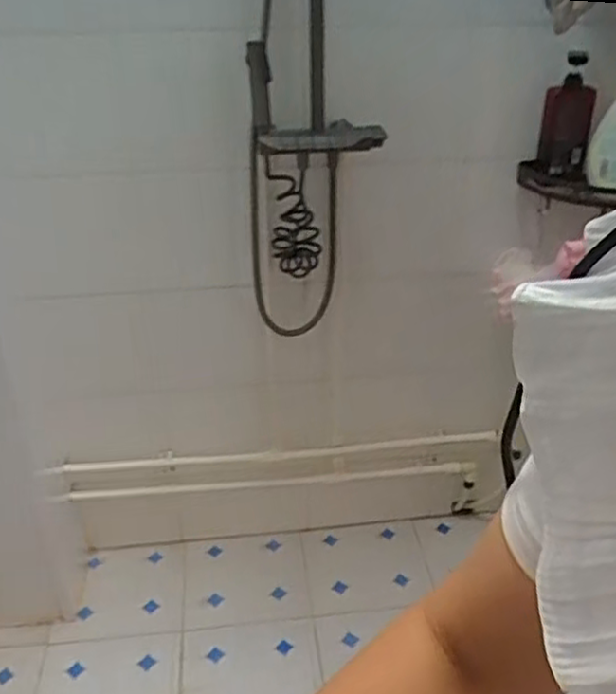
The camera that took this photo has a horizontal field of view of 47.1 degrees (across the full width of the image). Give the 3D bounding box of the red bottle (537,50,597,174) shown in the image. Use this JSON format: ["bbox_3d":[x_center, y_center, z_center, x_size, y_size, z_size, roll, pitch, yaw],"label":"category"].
[{"bbox_3d":[0.434,-0.389,1.177,0.076,0.182,0.070,7,30,16],"label":"red bottle"}]

